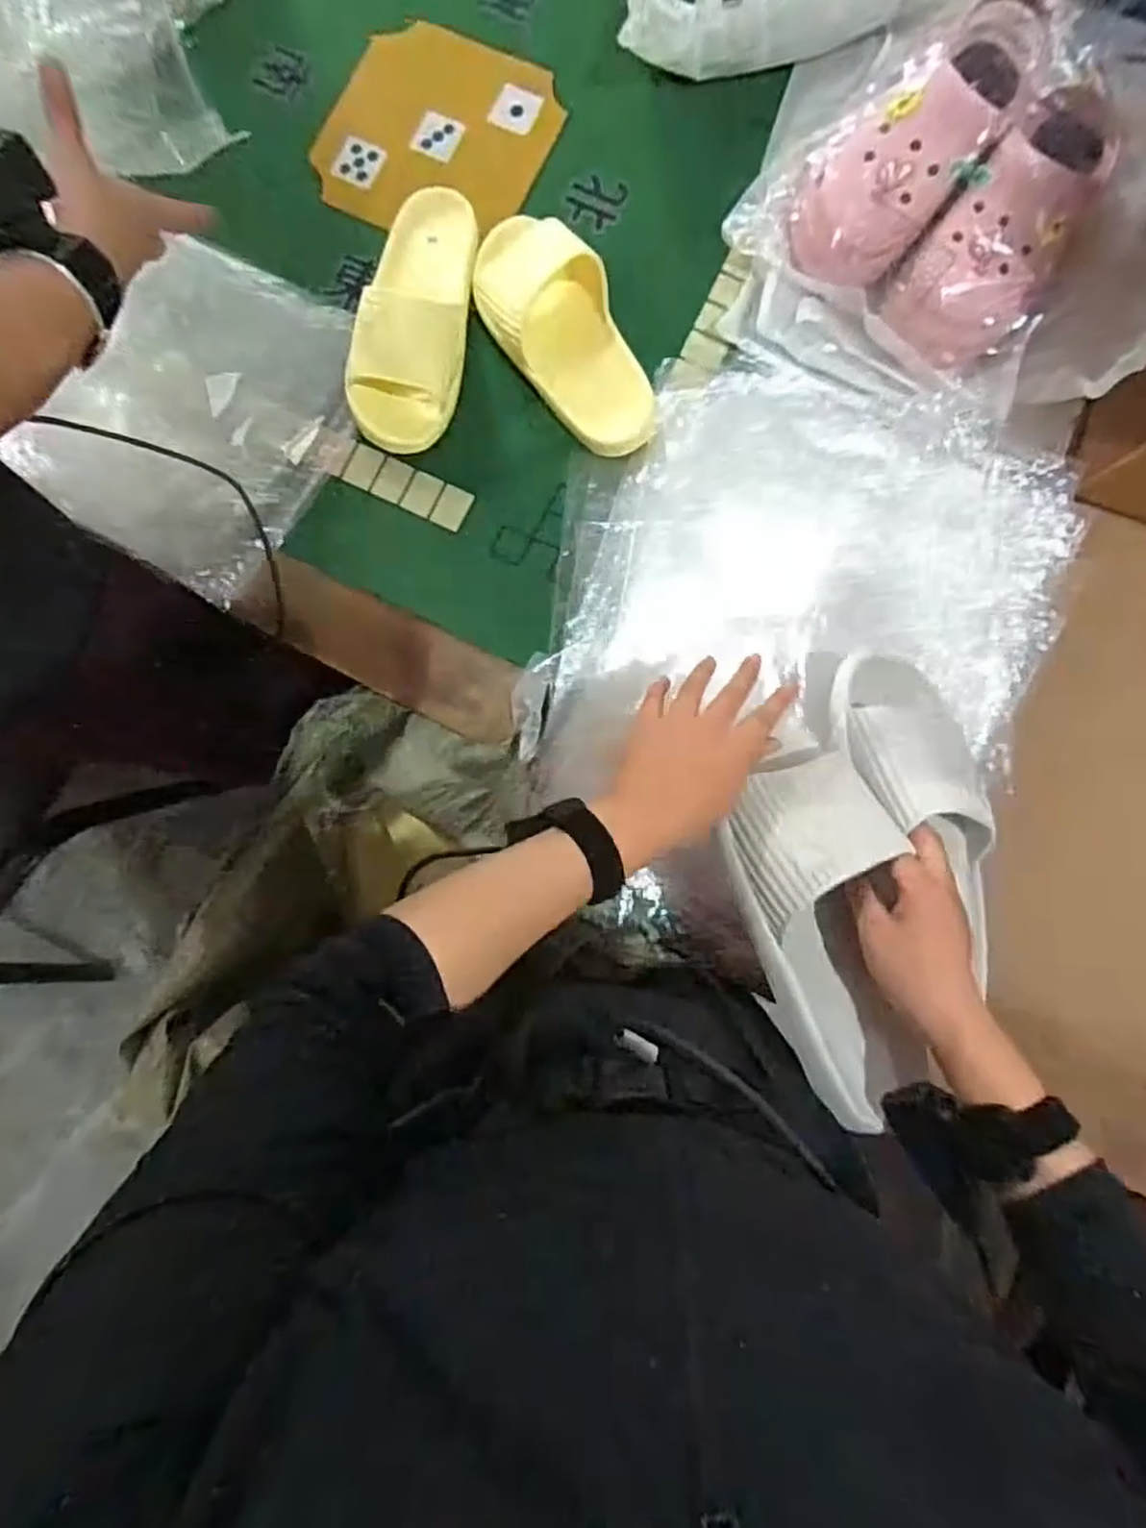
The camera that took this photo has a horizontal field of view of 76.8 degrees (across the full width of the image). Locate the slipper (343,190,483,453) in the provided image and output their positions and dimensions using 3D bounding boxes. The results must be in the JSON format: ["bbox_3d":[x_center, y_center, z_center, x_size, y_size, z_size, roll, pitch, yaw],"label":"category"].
[{"bbox_3d":[-0.142,-0.410,0.648,0.100,0.060,0.242,13,85,1],"label":"slipper"}]

